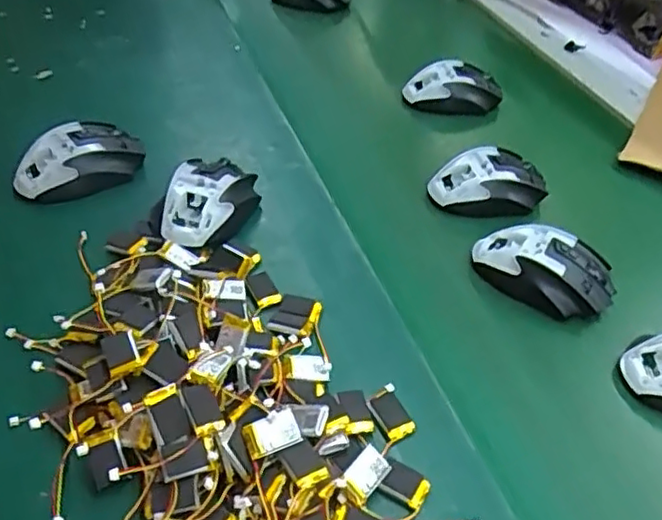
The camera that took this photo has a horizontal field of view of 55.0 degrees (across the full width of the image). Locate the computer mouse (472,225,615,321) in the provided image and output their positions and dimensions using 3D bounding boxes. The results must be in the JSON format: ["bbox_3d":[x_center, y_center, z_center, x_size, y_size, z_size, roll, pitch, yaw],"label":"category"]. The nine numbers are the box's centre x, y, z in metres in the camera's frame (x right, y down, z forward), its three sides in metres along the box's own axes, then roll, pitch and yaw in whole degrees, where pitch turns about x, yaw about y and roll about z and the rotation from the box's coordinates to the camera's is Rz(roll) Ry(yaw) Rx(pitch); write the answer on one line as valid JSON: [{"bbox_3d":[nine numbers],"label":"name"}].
[{"bbox_3d":[0.178,0.010,0.537,0.113,0.044,0.065,21,45,13],"label":"computer mouse"}]

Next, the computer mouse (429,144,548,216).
[{"bbox_3d":[0.152,-0.076,0.622,0.108,0.044,0.058,-5,45,-14],"label":"computer mouse"}]

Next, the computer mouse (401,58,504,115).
[{"bbox_3d":[0.144,-0.208,0.760,0.113,0.045,0.060,5,43,-4],"label":"computer mouse"}]

